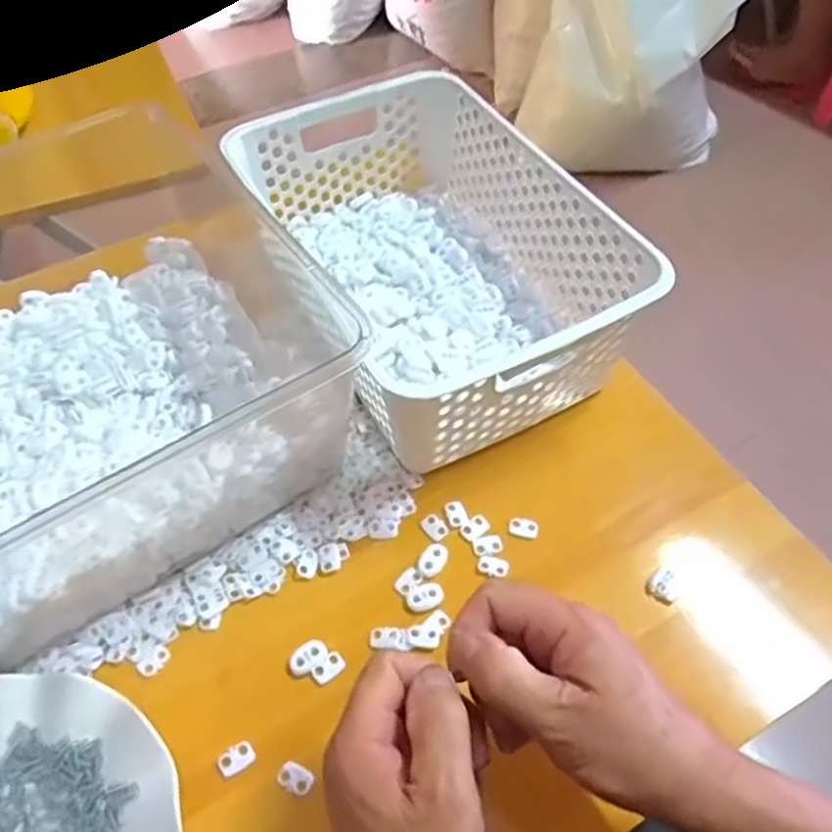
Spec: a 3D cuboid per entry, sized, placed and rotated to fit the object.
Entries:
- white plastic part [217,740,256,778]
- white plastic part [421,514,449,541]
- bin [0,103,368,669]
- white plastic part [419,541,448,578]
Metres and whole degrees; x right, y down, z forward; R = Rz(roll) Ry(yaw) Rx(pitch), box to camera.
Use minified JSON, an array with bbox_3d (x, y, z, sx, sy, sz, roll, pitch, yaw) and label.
[{"bbox_3d":[-0.097,0.186,0.390,0.019,0.004,0.014,-30,58,-21],"label":"white plastic part"},{"bbox_3d":[0.012,0.074,0.474,0.014,0.006,0.021,-33,59,-22],"label":"white plastic part"},{"bbox_3d":[-0.229,-0.019,0.456,0.311,0.130,0.275,-31,58,-21],"label":"bin"},{"bbox_3d":[0.011,0.092,0.460,0.016,0.004,0.024,26,57,19],"label":"white plastic part"}]

